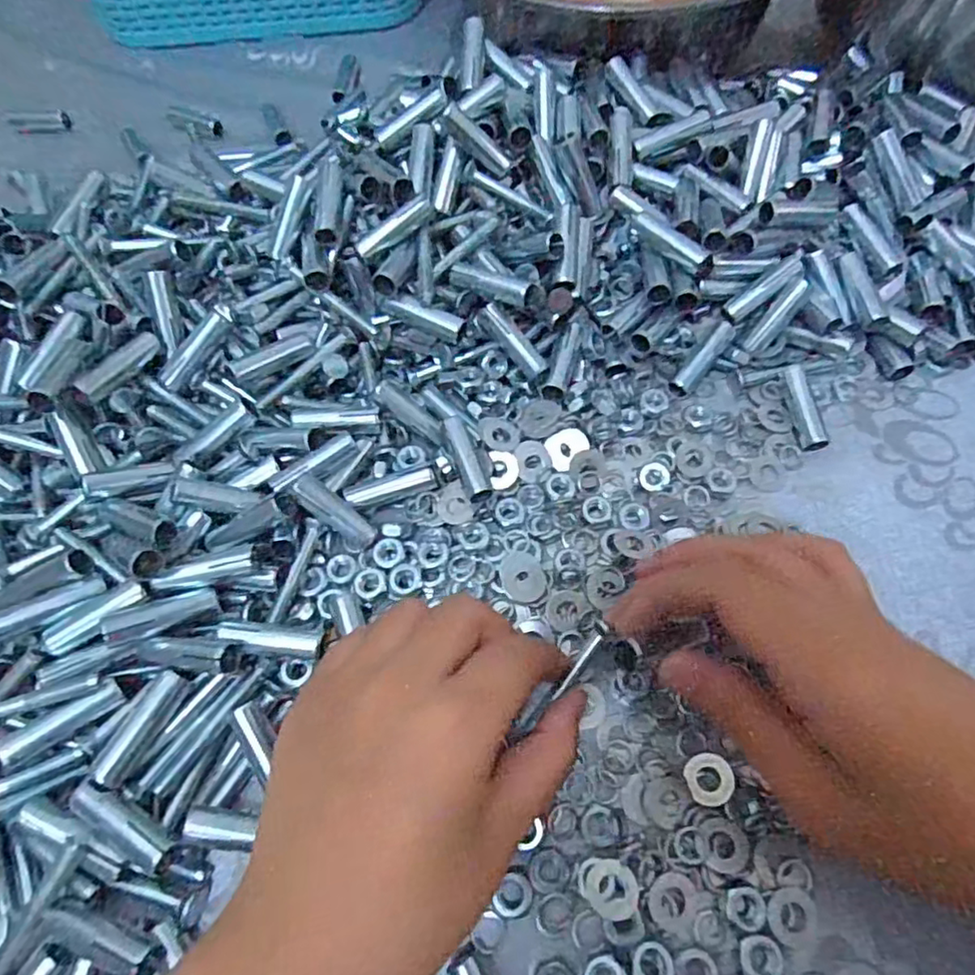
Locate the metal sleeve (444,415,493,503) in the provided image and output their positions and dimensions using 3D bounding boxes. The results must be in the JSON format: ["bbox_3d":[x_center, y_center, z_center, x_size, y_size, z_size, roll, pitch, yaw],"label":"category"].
[{"bbox_3d":[-0.008,-0.013,0.276,0.011,0.011,0.038,-19,75,-8],"label":"metal sleeve"}]

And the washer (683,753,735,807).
[{"bbox_3d":[0.077,0.101,0.222,0.016,0.004,0.016,-20,56,18],"label":"washer"}]

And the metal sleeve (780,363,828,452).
[{"bbox_3d":[0.143,-0.036,0.292,0.010,0.007,0.040,-10,75,-3],"label":"metal sleeve"}]

